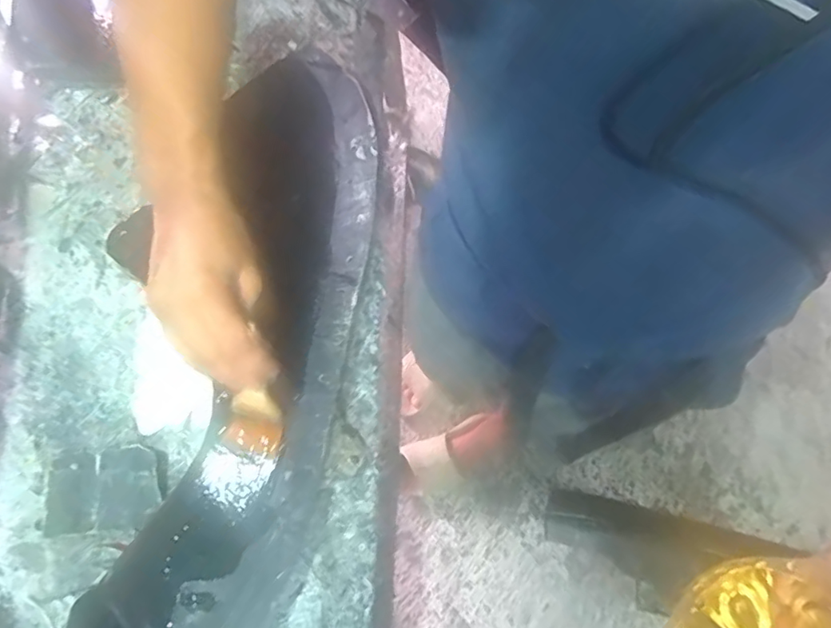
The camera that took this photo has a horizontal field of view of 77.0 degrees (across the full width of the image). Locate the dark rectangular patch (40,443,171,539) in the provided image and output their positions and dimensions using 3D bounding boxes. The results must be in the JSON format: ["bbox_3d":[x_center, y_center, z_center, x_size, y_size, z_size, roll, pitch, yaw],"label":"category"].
[{"bbox_3d":[-0.283,0.160,0.479,0.106,0.020,0.071,-6,72,-5],"label":"dark rectangular patch"}]

